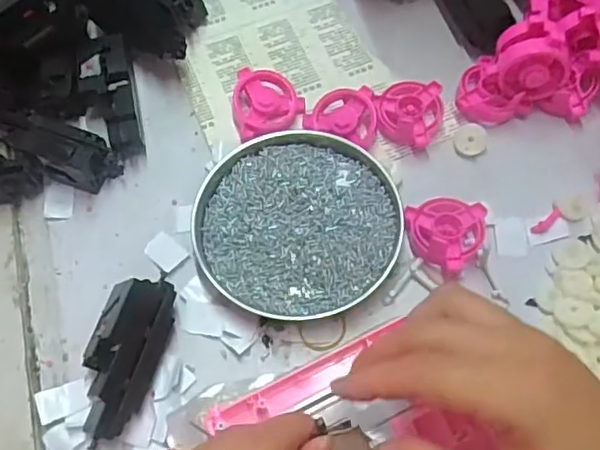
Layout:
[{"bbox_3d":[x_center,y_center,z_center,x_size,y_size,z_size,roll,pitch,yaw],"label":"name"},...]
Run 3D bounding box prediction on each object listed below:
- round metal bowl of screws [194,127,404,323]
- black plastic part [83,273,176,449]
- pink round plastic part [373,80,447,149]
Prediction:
[{"bbox_3d":[-0.001,-0.002,0.403,0.134,0.026,0.129,-1,64,2],"label":"round metal bowl of screws"},{"bbox_3d":[-0.107,0.081,0.361,0.044,0.036,0.094,7,65,6],"label":"black plastic part"},{"bbox_3d":[0.082,-0.086,0.436,0.048,0.016,0.053,24,68,13],"label":"pink round plastic part"}]

